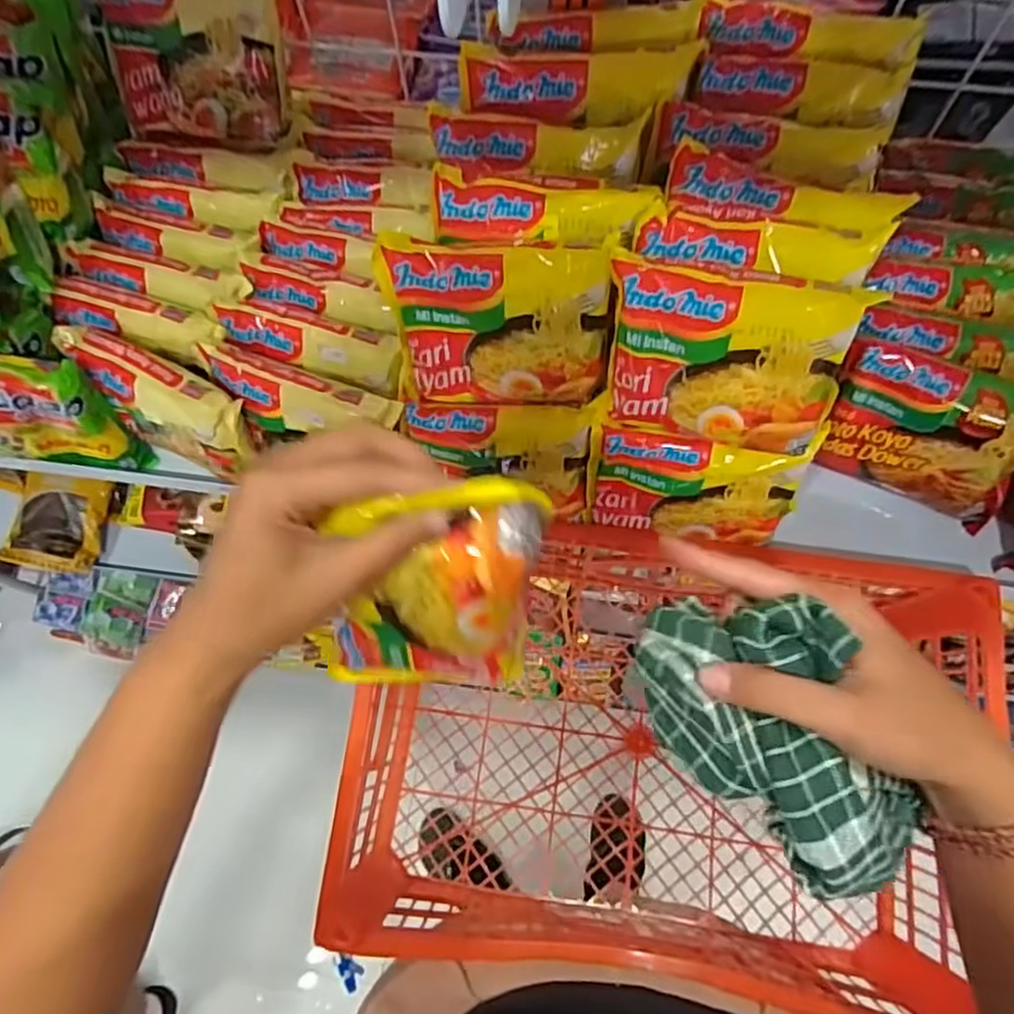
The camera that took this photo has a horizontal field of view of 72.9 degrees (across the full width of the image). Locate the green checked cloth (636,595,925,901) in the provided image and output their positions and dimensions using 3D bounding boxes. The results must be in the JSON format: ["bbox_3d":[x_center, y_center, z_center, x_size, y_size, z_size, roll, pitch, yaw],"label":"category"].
[{"bbox_3d":[0.116,0.096,0.291,0.074,0.056,0.133,-33,73,-10],"label":"green checked cloth"}]

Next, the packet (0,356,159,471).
[{"bbox_3d":[-0.332,-0.061,0.475,0.122,0.096,0.047,9,71,5],"label":"packet"}]

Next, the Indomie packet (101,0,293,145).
[{"bbox_3d":[-0.207,-0.302,0.465,0.124,0.098,0.018,9,35,3],"label":"Indomie packet"}]

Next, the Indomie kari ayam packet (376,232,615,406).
[{"bbox_3d":[-0.005,-0.109,0.410,0.127,0.100,0.028,7,42,6],"label":"Indomie kari ayam packet"}]

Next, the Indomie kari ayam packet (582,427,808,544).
[{"bbox_3d":[0.116,-0.015,0.440,0.128,0.083,0.029,8,43,3],"label":"Indomie kari ayam packet"}]

